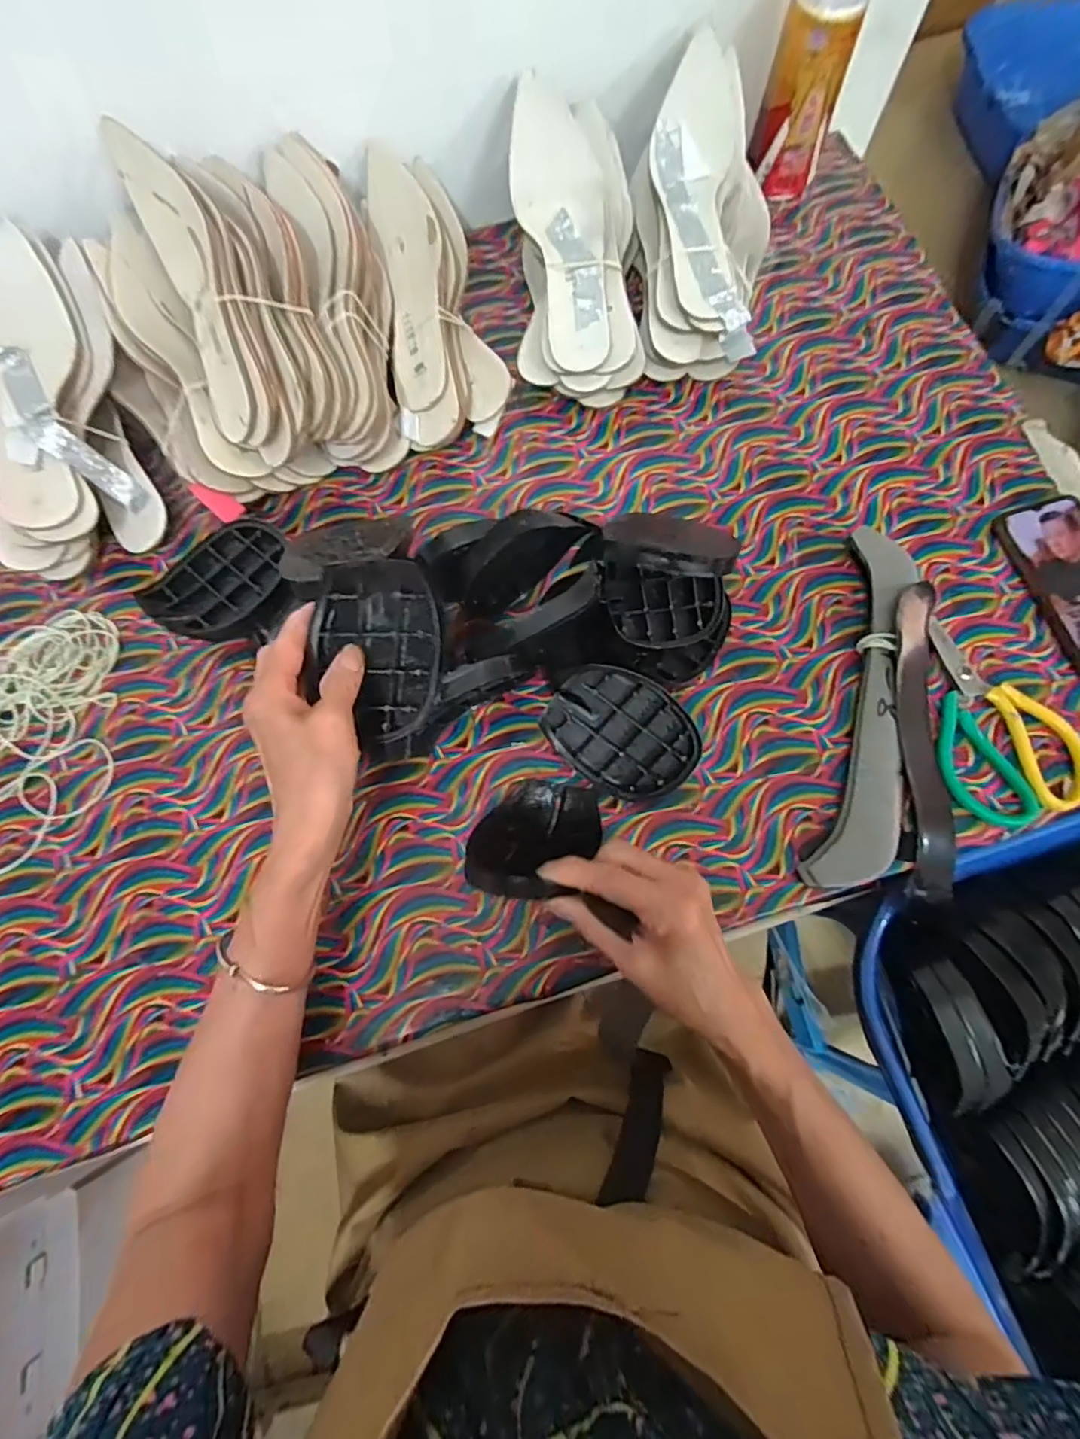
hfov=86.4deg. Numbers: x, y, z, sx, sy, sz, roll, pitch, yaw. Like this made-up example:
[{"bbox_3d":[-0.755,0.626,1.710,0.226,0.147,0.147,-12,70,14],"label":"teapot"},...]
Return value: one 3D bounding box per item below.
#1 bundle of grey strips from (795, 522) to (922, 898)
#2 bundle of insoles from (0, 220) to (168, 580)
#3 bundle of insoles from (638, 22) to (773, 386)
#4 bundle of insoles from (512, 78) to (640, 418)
[{"bbox_3d":[0.261,-0.013,0.451,0.062,0.026,0.289,13,74,6],"label":"bundle of grey strips"},{"bbox_3d":[-0.430,-0.278,0.504,0.135,0.060,0.291,-13,89,-2],"label":"bundle of insoles"},{"bbox_3d":[0.155,-0.471,0.542,0.129,0.063,0.287,5,87,4],"label":"bundle of insoles"},{"bbox_3d":[0.030,-0.440,0.537,0.112,0.060,0.285,-6,86,1],"label":"bundle of insoles"}]

